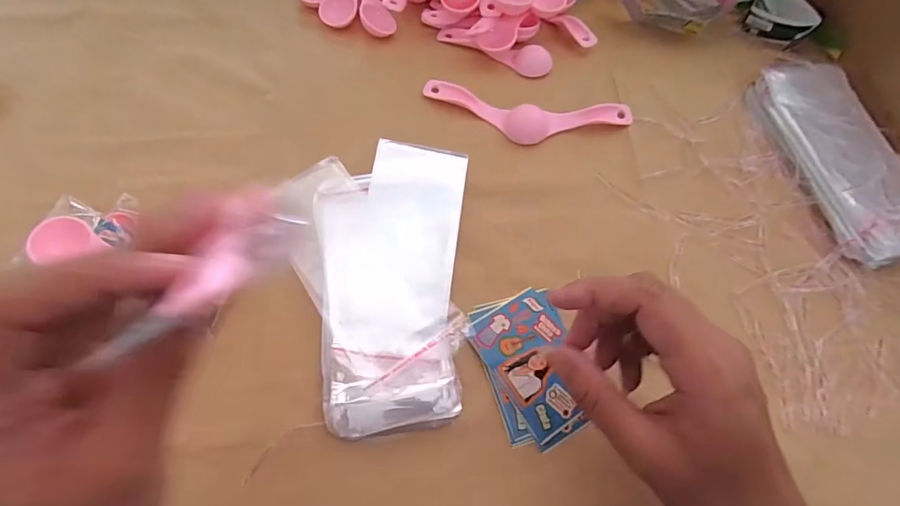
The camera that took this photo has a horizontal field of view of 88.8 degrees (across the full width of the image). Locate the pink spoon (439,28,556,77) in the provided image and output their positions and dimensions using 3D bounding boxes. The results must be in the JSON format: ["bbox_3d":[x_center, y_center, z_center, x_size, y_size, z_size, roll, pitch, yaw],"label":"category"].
[{"bbox_3d":[0.041,-0.191,0.431,0.111,0.012,0.027,18,66,6],"label":"pink spoon"}]

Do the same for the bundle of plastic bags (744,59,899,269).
[{"bbox_3d":[0.331,-0.088,0.389,0.081,0.026,0.199,-10,66,-7],"label":"bundle of plastic bags"}]

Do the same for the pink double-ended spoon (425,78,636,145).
[{"bbox_3d":[0.068,-0.121,0.403,0.183,0.010,0.052,7,65,1],"label":"pink double-ended spoon"}]

